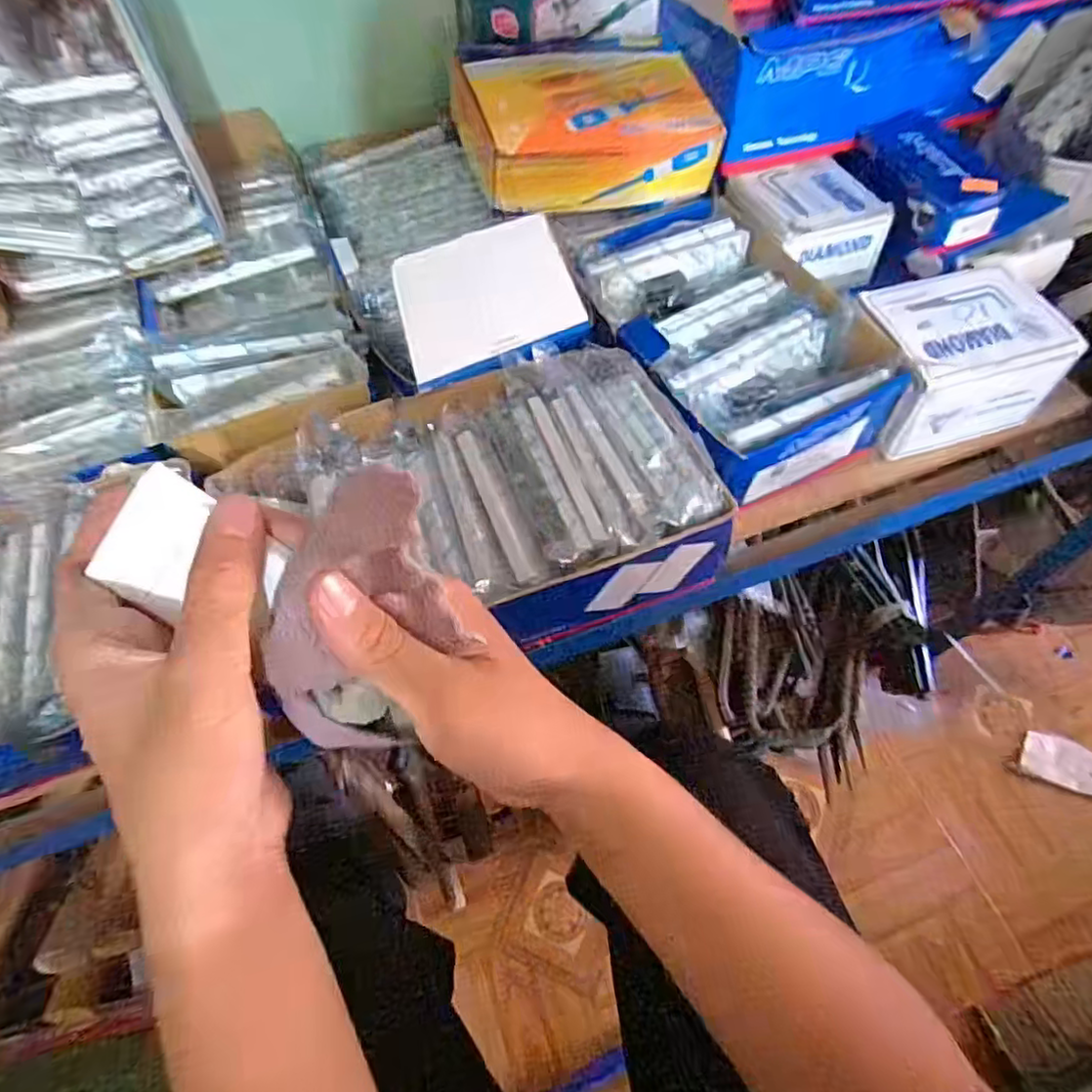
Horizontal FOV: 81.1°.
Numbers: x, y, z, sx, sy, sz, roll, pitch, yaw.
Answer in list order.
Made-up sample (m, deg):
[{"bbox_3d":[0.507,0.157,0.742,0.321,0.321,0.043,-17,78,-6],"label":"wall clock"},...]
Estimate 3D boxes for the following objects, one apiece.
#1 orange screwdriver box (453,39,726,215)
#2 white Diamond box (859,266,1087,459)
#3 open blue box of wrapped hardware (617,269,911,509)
[{"bbox_3d":[0.036,-0.328,0.494,0.194,0.076,0.110,-18,60,-7],"label":"orange screwdriver box"},{"bbox_3d":[0.286,-0.137,0.458,0.117,0.075,0.101,-12,60,-4],"label":"white Diamond box"},{"bbox_3d":[0.143,-0.117,0.443,0.145,0.066,0.141,-25,61,-11],"label":"open blue box of wrapped hardware"}]

